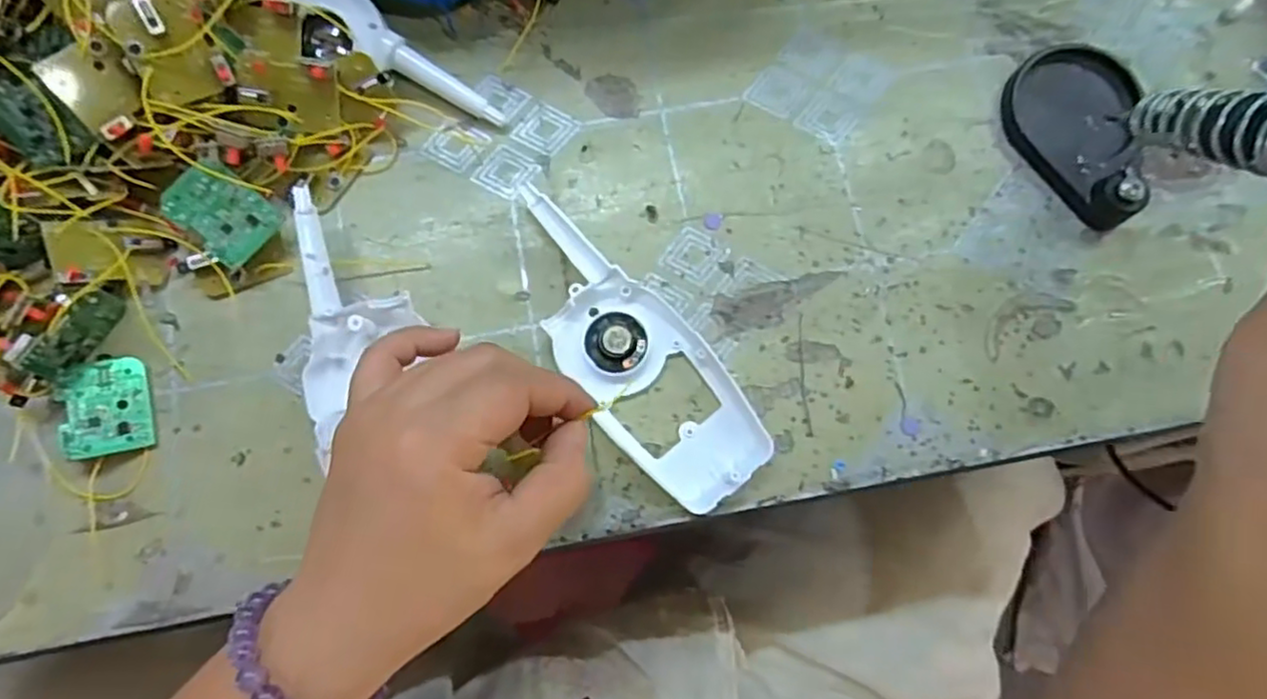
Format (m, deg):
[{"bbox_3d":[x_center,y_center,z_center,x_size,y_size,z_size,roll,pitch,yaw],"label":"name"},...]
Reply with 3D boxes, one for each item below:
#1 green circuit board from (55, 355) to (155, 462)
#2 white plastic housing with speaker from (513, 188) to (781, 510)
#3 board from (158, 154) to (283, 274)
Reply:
[{"bbox_3d":[-0.235,0.026,0.298,0.033,0.004,0.043,-11,78,-25],"label":"green circuit board"},{"bbox_3d":[-0.003,-0.003,0.306,0.058,0.013,0.160,-36,84,-8],"label":"white plastic housing with speaker"},{"bbox_3d":[-0.186,-0.062,0.303,0.042,0.005,0.034,41,77,-16],"label":"board"}]

